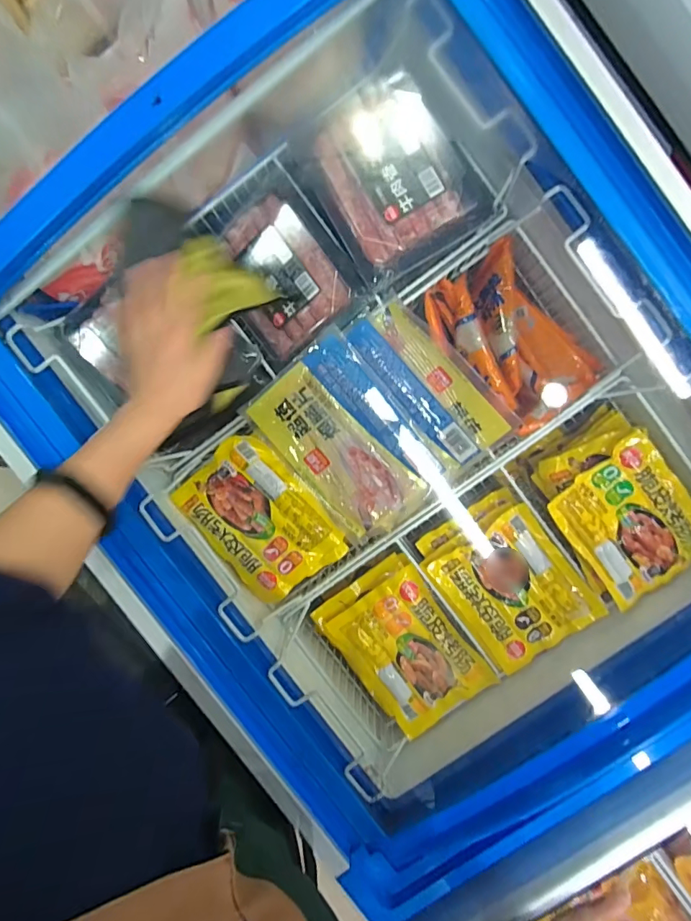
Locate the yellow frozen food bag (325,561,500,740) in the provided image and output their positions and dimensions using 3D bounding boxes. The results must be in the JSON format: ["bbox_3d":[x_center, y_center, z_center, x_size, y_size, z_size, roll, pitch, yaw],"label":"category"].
[{"bbox_3d":[0.102,0.298,0.697,0.173,0.028,0.220,-37,92,4],"label":"yellow frozen food bag"}]

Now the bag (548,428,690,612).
[{"bbox_3d":[0.406,0.086,0.640,0.175,0.039,0.206,-37,92,4],"label":"bag"}]

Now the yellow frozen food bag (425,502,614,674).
[{"bbox_3d":[0.254,0.193,0.670,0.178,0.019,0.200,-37,92,4],"label":"yellow frozen food bag"}]

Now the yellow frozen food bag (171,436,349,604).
[{"bbox_3d":[-0.123,0.085,0.643,0.161,0.030,0.224,-37,92,4],"label":"yellow frozen food bag"}]

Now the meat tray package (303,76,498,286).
[{"bbox_3d":[0.068,-0.371,0.597,0.191,0.049,0.208,-32,92,4],"label":"meat tray package"}]

